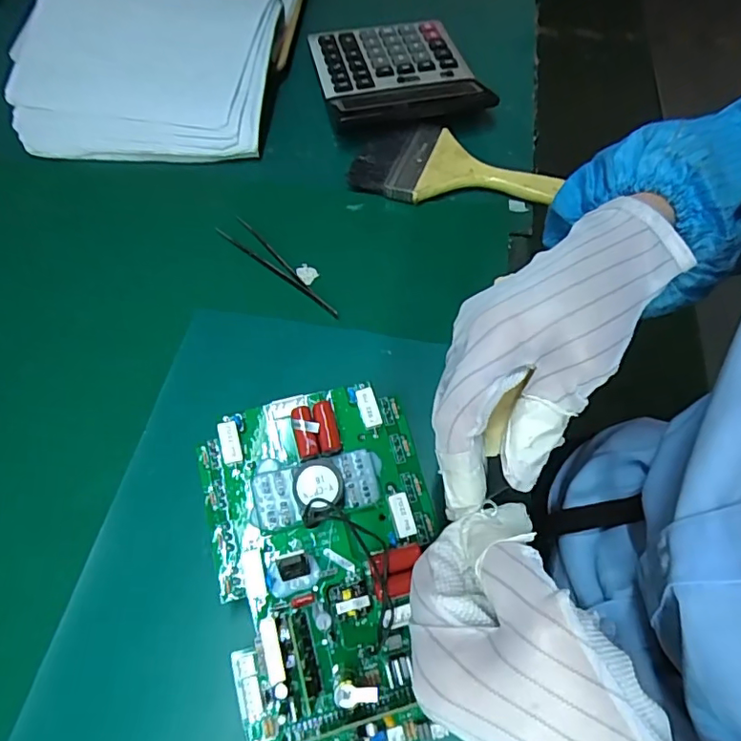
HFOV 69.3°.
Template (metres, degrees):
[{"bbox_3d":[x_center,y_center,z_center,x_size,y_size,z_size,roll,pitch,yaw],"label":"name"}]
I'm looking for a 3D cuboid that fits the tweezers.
[{"bbox_3d":[-0.071,-0.079,0.414,0.021,0.006,0.128,-40,66,-20],"label":"tweezers"}]

